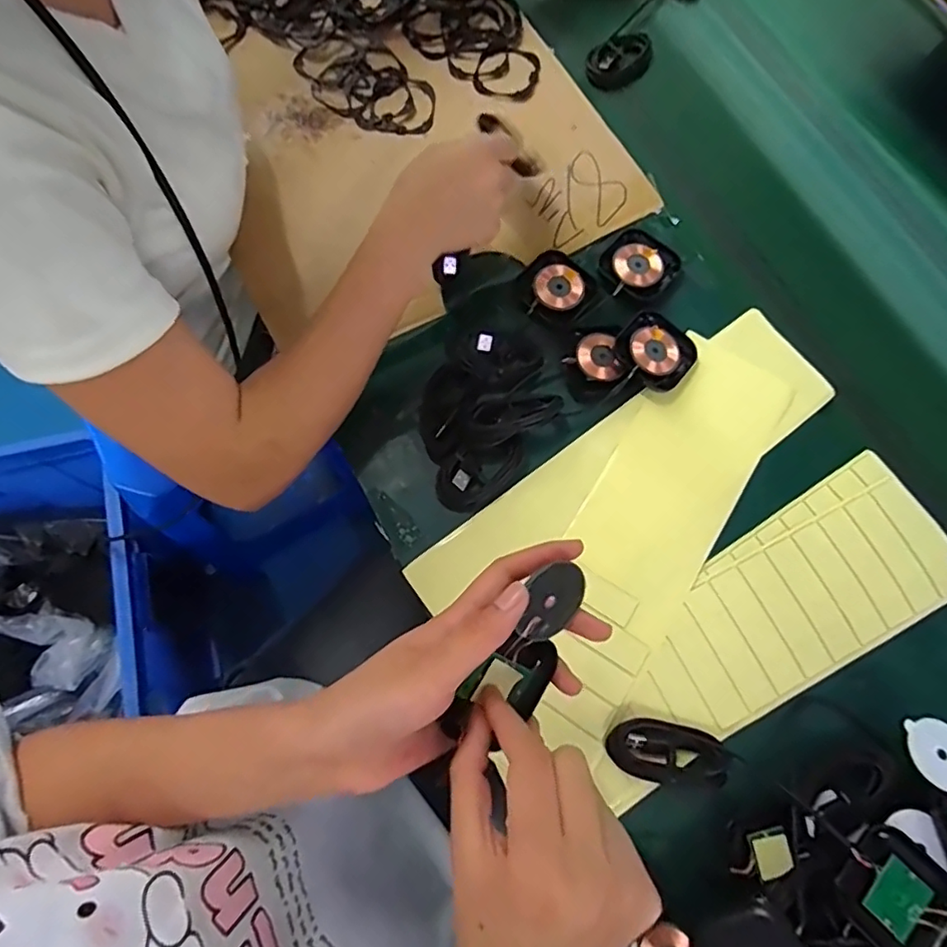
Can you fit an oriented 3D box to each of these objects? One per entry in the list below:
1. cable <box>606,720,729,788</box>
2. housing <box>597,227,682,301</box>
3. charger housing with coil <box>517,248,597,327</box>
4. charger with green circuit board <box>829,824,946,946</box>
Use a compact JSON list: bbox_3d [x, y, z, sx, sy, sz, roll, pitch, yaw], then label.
[{"bbox_3d":[0.129,0.187,0.382,0.075,0.013,0.037,10,72,-4],"label":"cable"},{"bbox_3d":[0.141,-0.178,0.485,0.058,0.011,0.063,42,73,6],"label":"housing"},{"bbox_3d":[0.071,-0.159,0.480,0.056,0.008,0.058,42,73,6],"label":"charger housing with coil"},{"bbox_3d":[0.245,0.241,0.332,0.055,0.011,0.056,40,76,23],"label":"charger with green circuit board"}]

